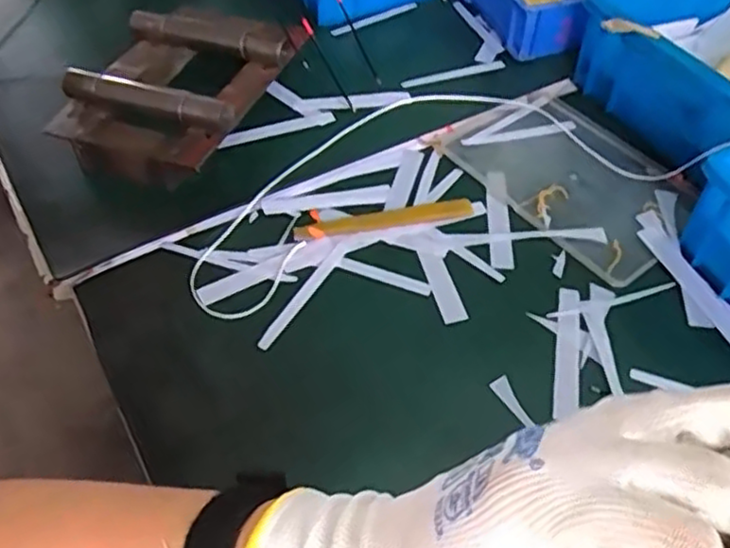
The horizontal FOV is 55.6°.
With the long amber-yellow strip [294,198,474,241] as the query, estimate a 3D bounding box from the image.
[{"bbox_3d":[0.014,-0.038,0.493,0.128,0.004,0.018,-9,52,-11],"label":"long amber-yellow strip"}]

